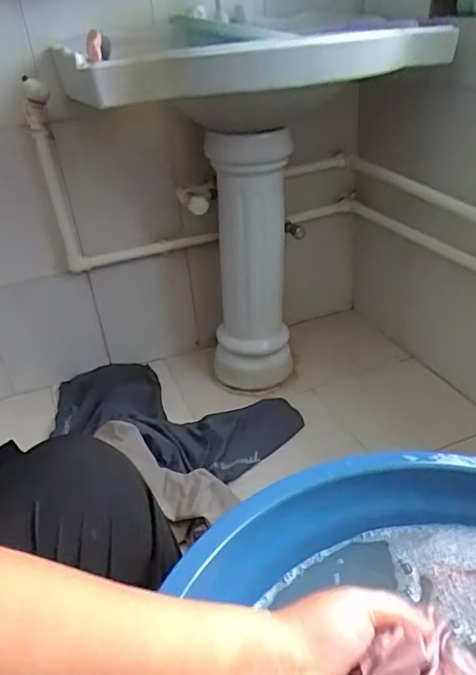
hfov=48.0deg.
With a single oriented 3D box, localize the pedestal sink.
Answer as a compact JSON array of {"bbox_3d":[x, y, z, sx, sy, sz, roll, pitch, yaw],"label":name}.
[{"bbox_3d":[0.064,-0.218,1.112,0.578,0.728,0.427,-25,36,-28],"label":"pedestal sink"}]

